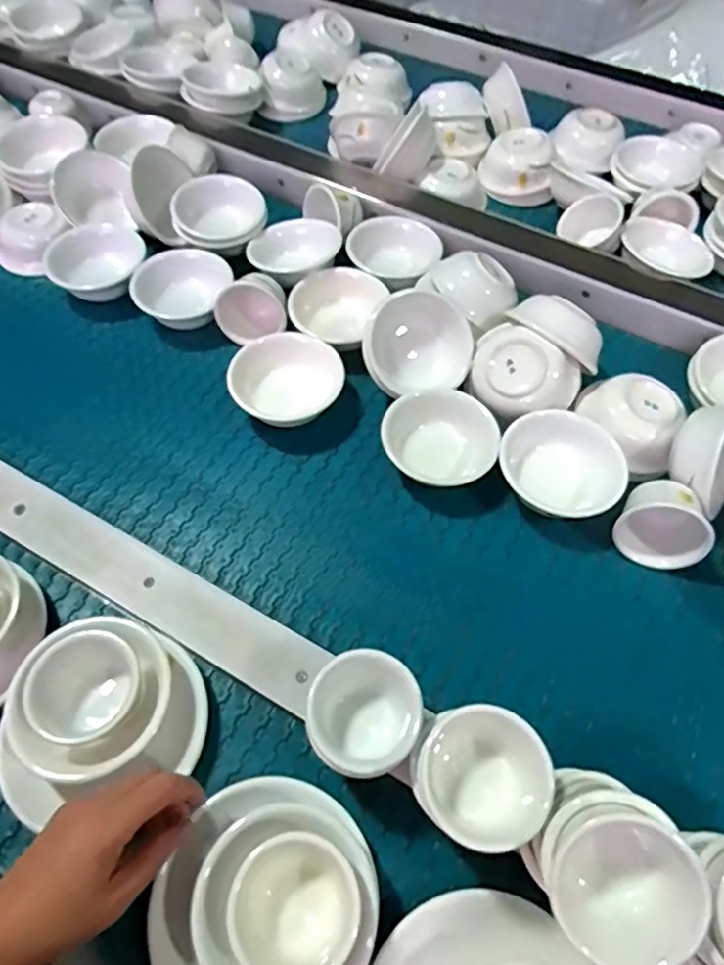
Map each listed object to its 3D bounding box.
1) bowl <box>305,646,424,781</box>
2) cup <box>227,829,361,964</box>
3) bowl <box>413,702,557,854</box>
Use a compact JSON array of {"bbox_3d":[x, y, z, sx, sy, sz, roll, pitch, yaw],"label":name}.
[{"bbox_3d":[0.002,0.165,0.429,0.075,0.052,0.079,0,59,0],"label":"bowl"},{"bbox_3d":[-0.041,0.269,0.384,0.075,0.054,0.077,0,59,0],"label":"cup"},{"bbox_3d":[0.076,0.183,0.379,0.074,0.051,0.075,0,59,0],"label":"bowl"}]

